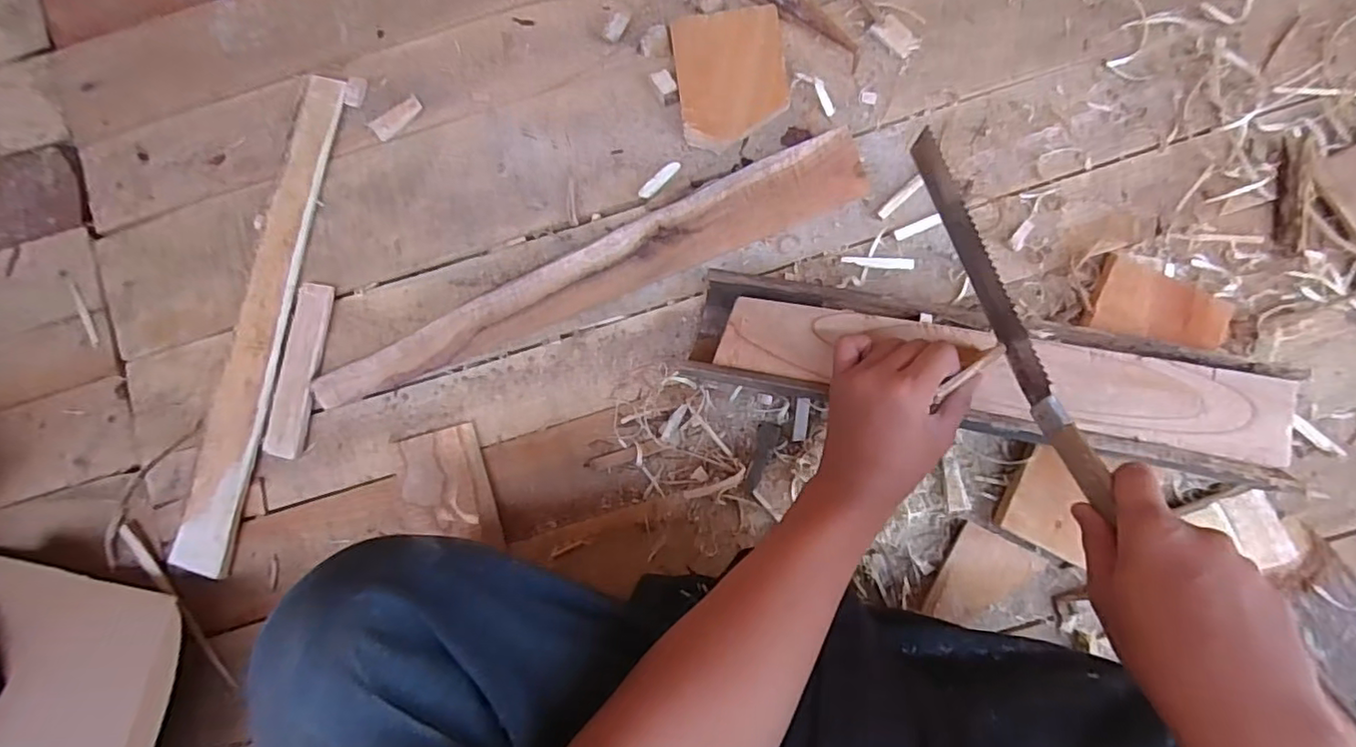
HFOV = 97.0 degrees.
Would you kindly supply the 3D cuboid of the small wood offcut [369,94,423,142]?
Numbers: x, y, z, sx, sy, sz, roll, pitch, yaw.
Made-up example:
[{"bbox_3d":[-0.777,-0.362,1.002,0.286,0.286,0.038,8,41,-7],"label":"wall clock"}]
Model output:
[{"bbox_3d":[-0.253,-0.231,0.542,0.048,0.006,0.018,-39,84,-1],"label":"small wood offcut"}]

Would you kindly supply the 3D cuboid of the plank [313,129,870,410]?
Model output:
[{"bbox_3d":[-0.076,-0.085,0.512,0.487,0.028,0.051,-22,83,1],"label":"plank"}]

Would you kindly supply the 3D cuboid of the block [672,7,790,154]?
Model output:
[{"bbox_3d":[0.047,-0.257,0.525,0.092,0.015,0.118,-7,84,2],"label":"block"}]

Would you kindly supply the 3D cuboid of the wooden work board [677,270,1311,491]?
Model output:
[{"bbox_3d":[0.212,-0.002,0.448,0.409,0.044,0.085,12,85,12],"label":"wooden work board"}]

